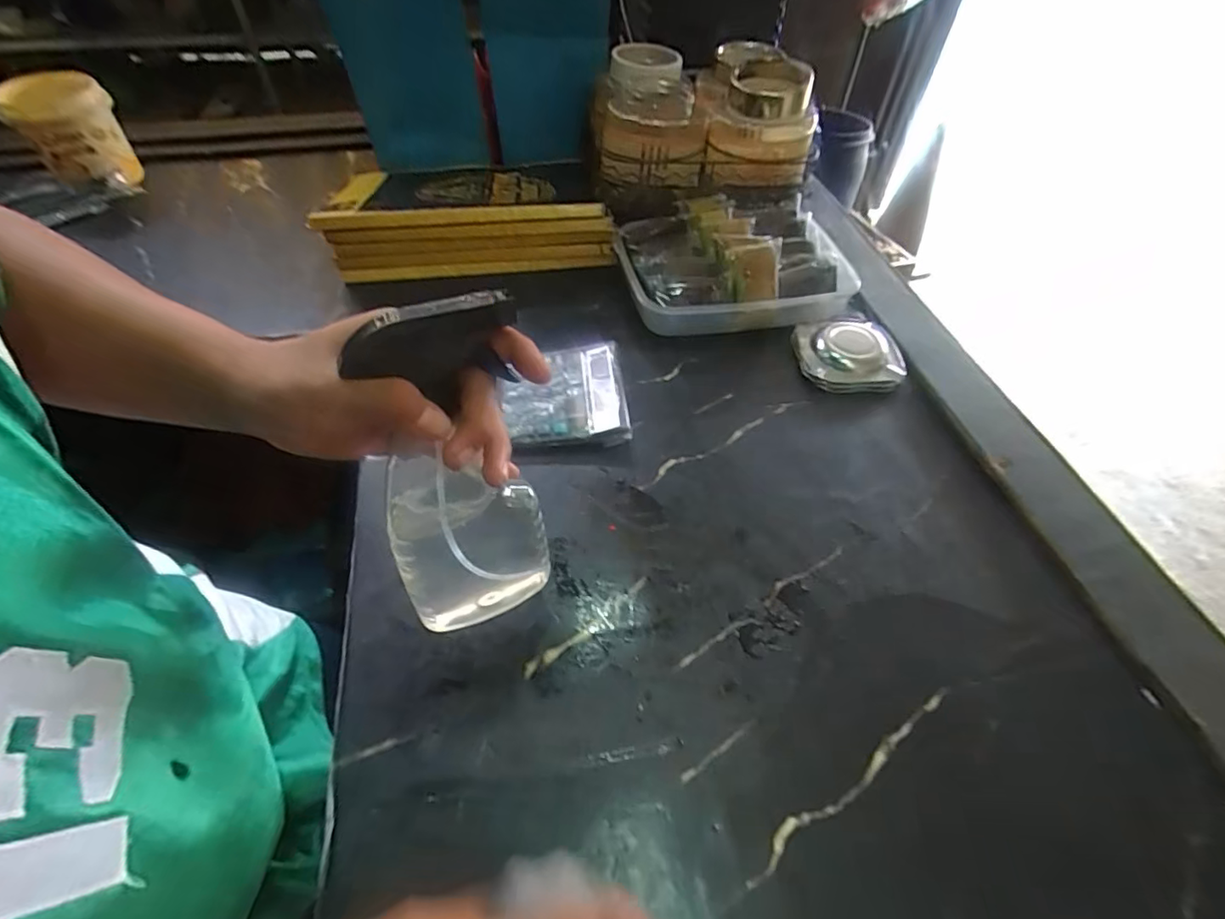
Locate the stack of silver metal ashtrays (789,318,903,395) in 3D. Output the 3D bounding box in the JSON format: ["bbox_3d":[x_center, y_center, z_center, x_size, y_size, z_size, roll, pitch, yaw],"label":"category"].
[{"bbox_3d":[0.270,-0.124,0.632,0.116,0.025,0.110,-1,51,-3],"label":"stack of silver metal ashtrays"}]

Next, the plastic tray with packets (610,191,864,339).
[{"bbox_3d":[0.146,-0.247,0.688,0.265,0.079,0.191,-4,51,-5],"label":"plastic tray with packets"}]

